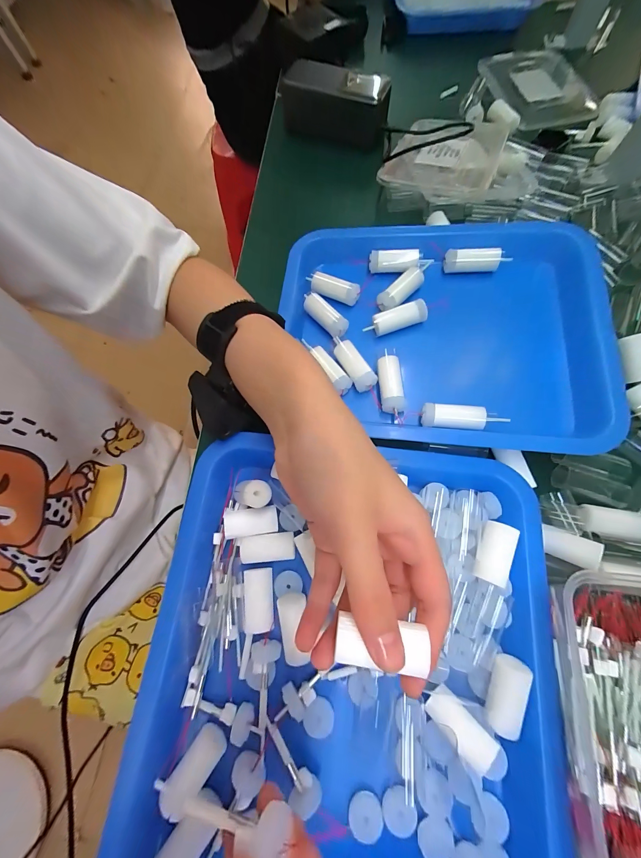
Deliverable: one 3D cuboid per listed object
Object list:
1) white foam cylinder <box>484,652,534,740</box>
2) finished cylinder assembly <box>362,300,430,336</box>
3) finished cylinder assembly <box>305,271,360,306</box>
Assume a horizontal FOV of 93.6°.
[{"bbox_3d":[0.118,0.171,0.194,0.017,0.023,0.043,18,71,7],"label":"white foam cylinder"},{"bbox_3d":[0.071,-0.104,0.287,0.057,0.017,0.016,-16,70,8],"label":"finished cylinder assembly"},{"bbox_3d":[0.012,-0.146,0.307,0.058,0.016,0.017,23,72,9],"label":"finished cylinder assembly"}]

